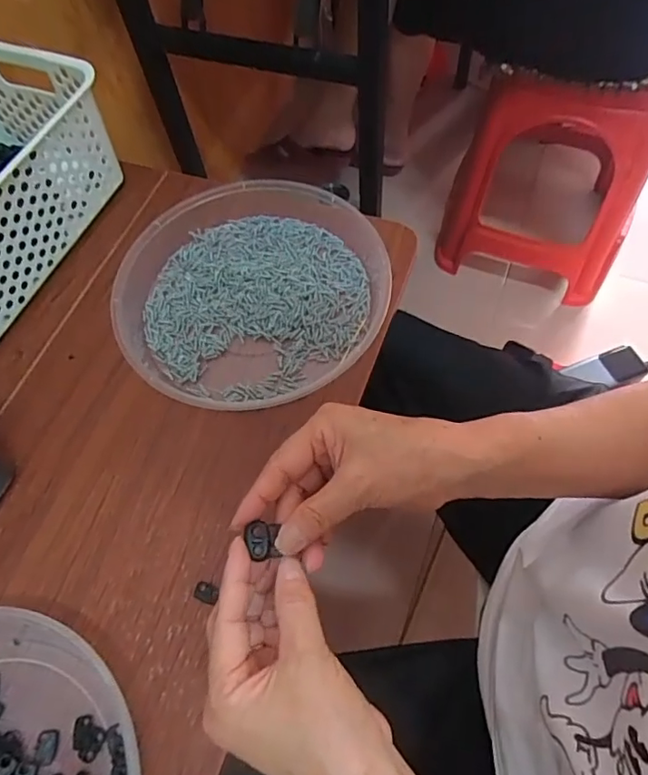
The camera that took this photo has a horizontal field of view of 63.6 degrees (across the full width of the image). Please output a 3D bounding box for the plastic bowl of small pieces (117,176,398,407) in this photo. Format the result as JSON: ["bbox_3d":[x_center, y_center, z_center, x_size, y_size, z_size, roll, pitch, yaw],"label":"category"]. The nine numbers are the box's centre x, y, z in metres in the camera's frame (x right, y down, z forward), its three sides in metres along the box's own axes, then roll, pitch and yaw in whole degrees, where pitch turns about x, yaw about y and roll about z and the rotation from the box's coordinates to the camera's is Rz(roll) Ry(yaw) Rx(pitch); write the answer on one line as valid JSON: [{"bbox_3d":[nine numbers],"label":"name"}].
[{"bbox_3d":[-0.067,-0.086,0.462,0.220,0.034,0.231,-1,63,3],"label":"plastic bowl of small pieces"}]

